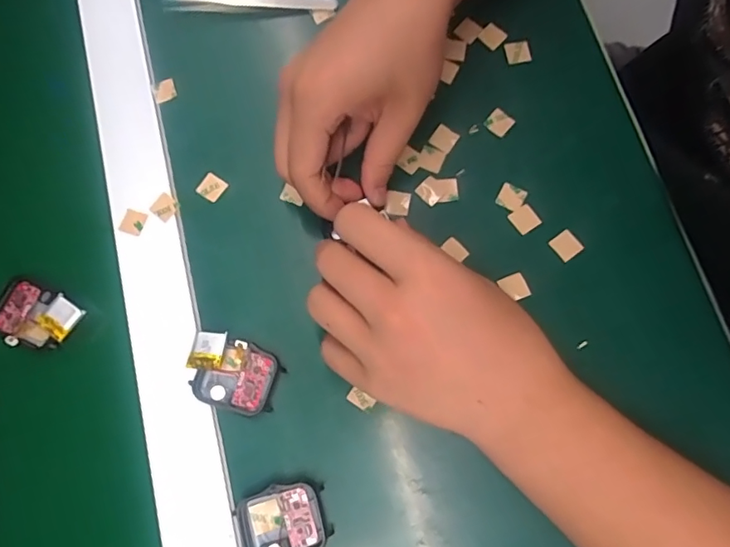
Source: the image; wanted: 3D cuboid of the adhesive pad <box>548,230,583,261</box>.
[{"bbox_3d":[0.123,-0.018,0.311,0.015,0.004,0.016,-37,78,-7],"label":"adhesive pad"}]

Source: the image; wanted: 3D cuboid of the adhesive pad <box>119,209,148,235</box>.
[{"bbox_3d":[-0.145,-0.032,0.319,0.014,0.004,0.014,16,77,6],"label":"adhesive pad"}]

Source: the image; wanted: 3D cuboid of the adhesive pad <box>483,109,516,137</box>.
[{"bbox_3d":[0.087,-0.099,0.331,0.016,0.004,0.014,37,80,10],"label":"adhesive pad"}]

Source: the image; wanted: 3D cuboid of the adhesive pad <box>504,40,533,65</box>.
[{"bbox_3d":[0.103,-0.150,0.344,0.016,0.004,0.015,-9,76,0],"label":"adhesive pad"}]

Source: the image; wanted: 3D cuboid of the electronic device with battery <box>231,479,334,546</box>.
[{"bbox_3d":[-0.042,0.138,0.269,0.048,0.014,0.050,-23,77,-4],"label":"electronic device with battery"}]

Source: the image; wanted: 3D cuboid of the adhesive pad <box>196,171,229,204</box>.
[{"bbox_3d":[-0.097,-0.054,0.324,0.016,0.004,0.016,31,86,1],"label":"adhesive pad"}]

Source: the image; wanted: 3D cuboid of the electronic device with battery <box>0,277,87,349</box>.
[{"bbox_3d":[-0.194,0.026,0.302,0.053,0.013,0.036,21,78,7],"label":"electronic device with battery"}]

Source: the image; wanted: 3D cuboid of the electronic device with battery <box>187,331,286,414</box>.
[{"bbox_3d":[-0.074,0.056,0.285,0.048,0.015,0.037,19,77,6],"label":"electronic device with battery"}]

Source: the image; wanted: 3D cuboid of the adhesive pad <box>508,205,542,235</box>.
[{"bbox_3d":[0.099,-0.034,0.315,0.016,0.004,0.016,-35,78,-7],"label":"adhesive pad"}]

